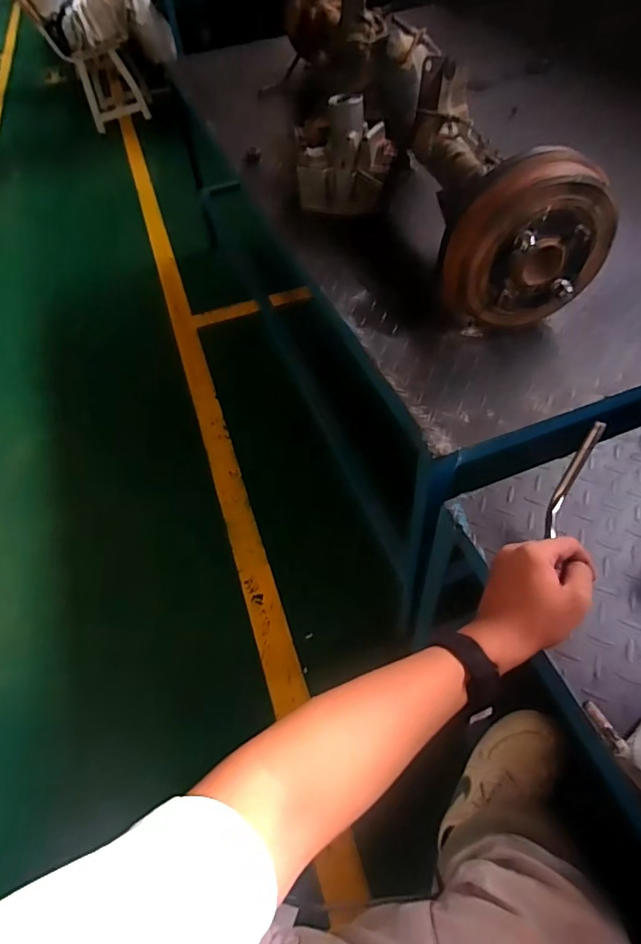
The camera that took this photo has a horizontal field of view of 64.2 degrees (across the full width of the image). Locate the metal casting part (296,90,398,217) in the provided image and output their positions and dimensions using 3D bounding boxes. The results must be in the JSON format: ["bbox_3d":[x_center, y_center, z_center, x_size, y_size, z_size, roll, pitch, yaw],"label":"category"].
[{"bbox_3d":[0.042,-0.598,0.978,0.186,0.168,0.111,12,54,14],"label":"metal casting part"}]

